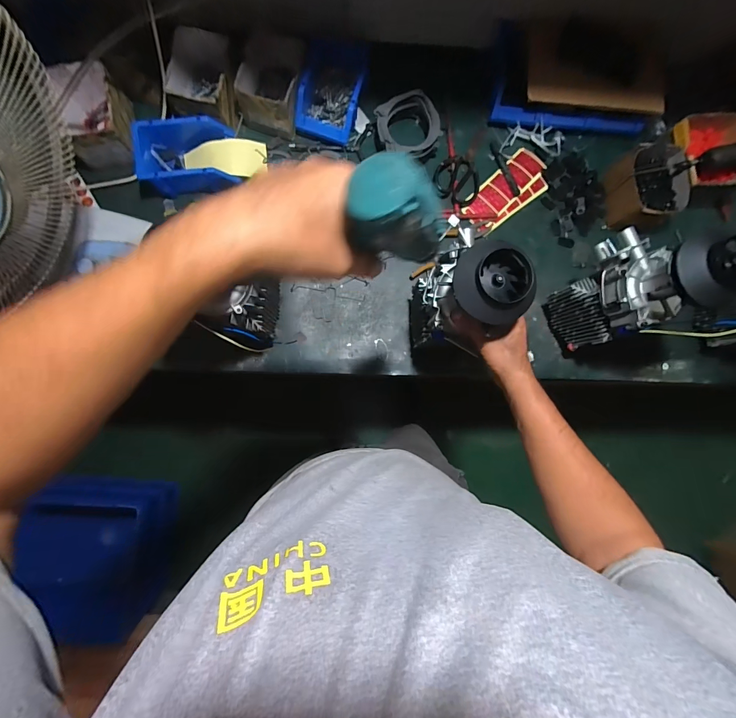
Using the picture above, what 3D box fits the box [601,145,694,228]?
[{"bbox_3d":[0.586,-0.363,0.743,0.123,0.079,0.164,-10,86,-4],"label":"box"}]

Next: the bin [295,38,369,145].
[{"bbox_3d":[-0.070,-0.554,0.725,0.129,0.064,0.195,11,85,-3],"label":"bin"}]

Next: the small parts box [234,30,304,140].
[{"bbox_3d":[-0.186,-0.557,0.698,0.110,0.079,0.175,13,84,-2],"label":"small parts box"}]

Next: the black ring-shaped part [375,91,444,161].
[{"bbox_3d":[0.084,-0.476,0.730,0.129,0.066,0.113,-18,86,-5],"label":"black ring-shaped part"}]

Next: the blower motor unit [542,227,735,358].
[{"bbox_3d":[0.441,-0.104,0.602,0.138,0.328,0.148,20,84,-2],"label":"blower motor unit"}]

